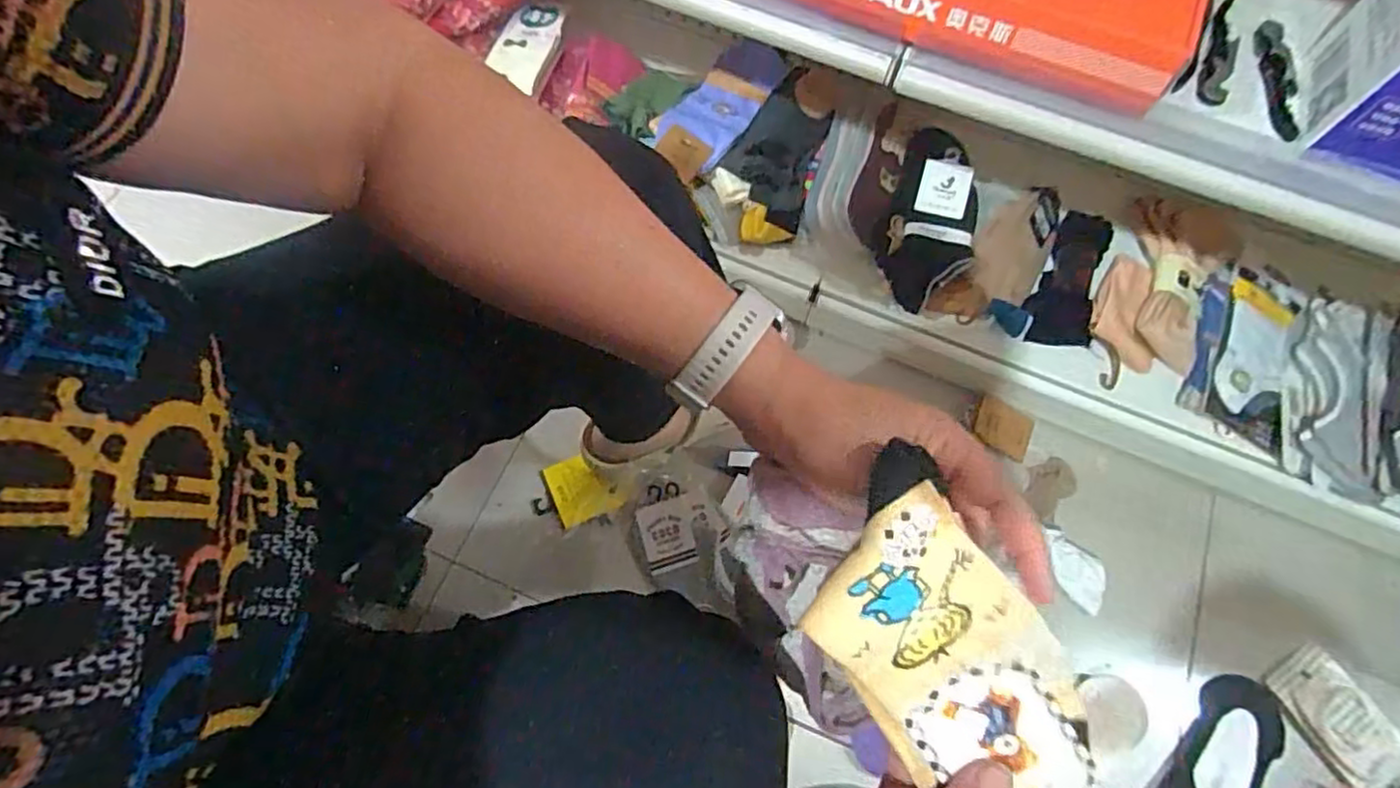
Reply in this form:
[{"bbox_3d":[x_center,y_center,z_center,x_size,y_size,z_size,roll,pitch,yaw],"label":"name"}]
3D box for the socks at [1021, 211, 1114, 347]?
[{"bbox_3d":[0.421,-0.133,0.789,0.074,0.038,0.164,17,69,6],"label":"socks"}]

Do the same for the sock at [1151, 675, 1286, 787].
[{"bbox_3d":[0.550,0.407,0.731,0.092,0.013,0.217,41,73,14],"label":"sock"}]

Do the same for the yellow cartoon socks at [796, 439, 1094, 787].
[{"bbox_3d":[0.103,0.109,0.289,0.080,0.025,0.154,-32,92,3],"label":"yellow cartoon socks"}]

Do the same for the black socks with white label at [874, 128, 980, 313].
[{"bbox_3d":[0.271,-0.203,0.808,0.101,0.044,0.221,17,69,6],"label":"black socks with white label"}]

